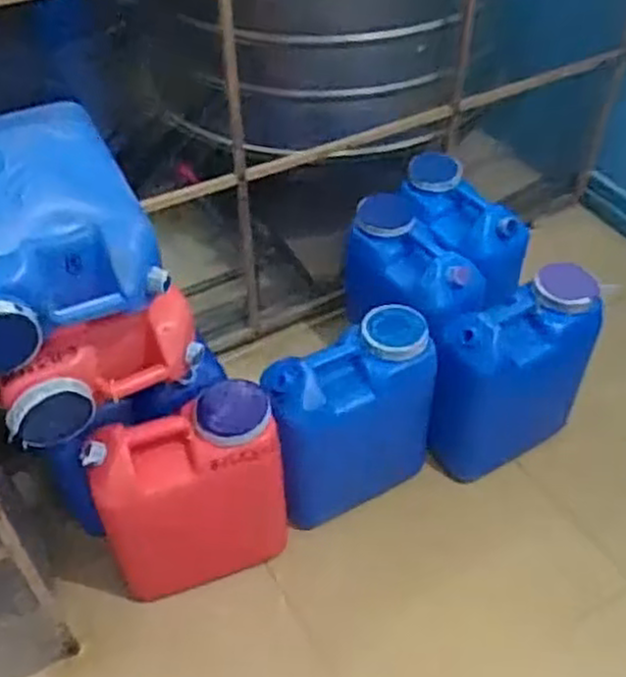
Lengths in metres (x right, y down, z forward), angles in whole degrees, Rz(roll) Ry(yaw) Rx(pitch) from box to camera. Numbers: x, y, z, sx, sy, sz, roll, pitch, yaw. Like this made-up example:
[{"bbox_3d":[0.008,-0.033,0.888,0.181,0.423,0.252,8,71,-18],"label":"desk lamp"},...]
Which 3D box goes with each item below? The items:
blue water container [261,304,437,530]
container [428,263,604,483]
[{"bbox_3d":[0.069,0.153,1.461,0.338,0.369,0.163,-21,49,-20],"label":"blue water container"},{"bbox_3d":[0.391,0.075,1.519,0.317,0.381,0.179,-26,52,-24],"label":"container"}]

